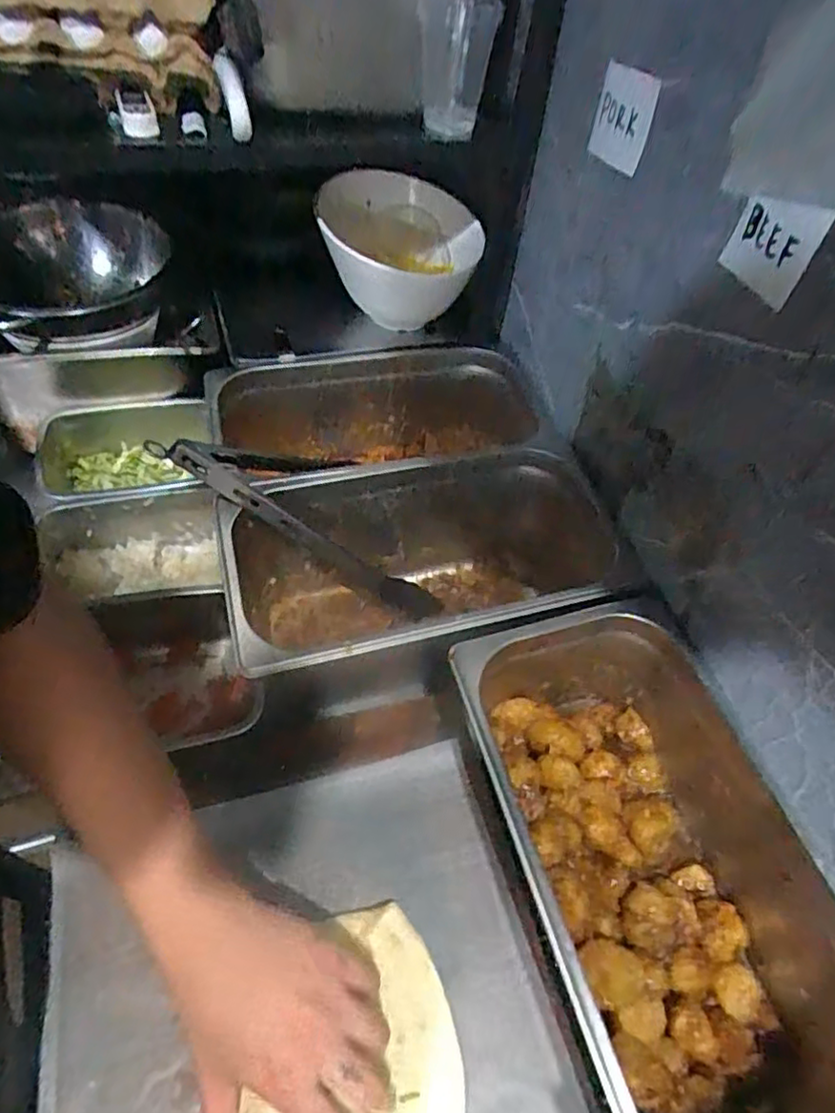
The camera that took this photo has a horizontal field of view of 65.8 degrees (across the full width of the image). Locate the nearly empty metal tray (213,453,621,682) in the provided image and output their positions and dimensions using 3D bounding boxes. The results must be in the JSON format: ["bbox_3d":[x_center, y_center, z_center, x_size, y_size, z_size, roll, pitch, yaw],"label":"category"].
[{"bbox_3d":[-0.001,0.030,0.573,0.303,0.148,0.173,-10,53,-13],"label":"nearly empty metal tray"}]

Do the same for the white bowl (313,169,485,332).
[{"bbox_3d":[-0.017,-0.317,0.684,0.165,0.095,0.155,6,51,-1],"label":"white bowl"}]

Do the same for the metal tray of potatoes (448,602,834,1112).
[{"bbox_3d":[0.154,0.197,0.430,0.185,0.111,0.318,-10,53,-14],"label":"metal tray of potatoes"}]

